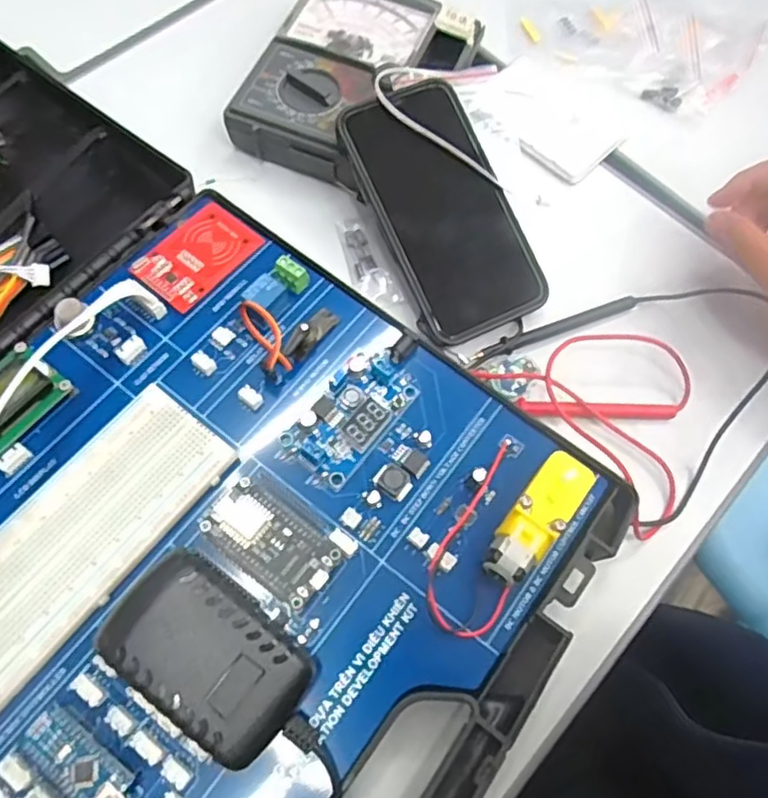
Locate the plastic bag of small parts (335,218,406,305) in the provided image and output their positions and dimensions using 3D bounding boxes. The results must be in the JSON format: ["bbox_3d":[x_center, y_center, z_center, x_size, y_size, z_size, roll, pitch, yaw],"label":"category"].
[{"bbox_3d":[-0.011,-0.085,0.389,0.021,0.007,0.070,-18,69,-12],"label":"plastic bag of small parts"}]

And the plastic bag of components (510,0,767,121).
[{"bbox_3d":[0.188,-0.276,0.478,0.171,0.023,0.110,23,67,6],"label":"plastic bag of components"}]

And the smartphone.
[{"bbox_3d":[0.035,-0.111,0.372,0.077,0.010,0.148,-25,90,-14],"label":"smartphone"}]

